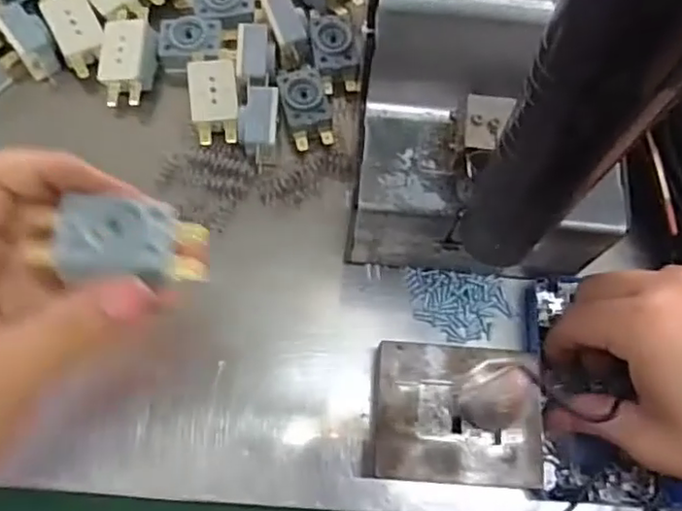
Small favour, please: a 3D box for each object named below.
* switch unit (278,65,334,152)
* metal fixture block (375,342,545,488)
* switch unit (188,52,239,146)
[{"bbox_3d":[-0.021,-0.088,0.371,0.027,0.012,0.050,-15,72,-6],"label":"switch unit"},{"bbox_3d":[0.057,0.079,0.315,0.079,0.032,0.062,4,71,0],"label":"metal fixture block"},{"bbox_3d":[-0.073,-0.093,0.368,0.027,0.013,0.057,-5,72,-3],"label":"switch unit"}]

